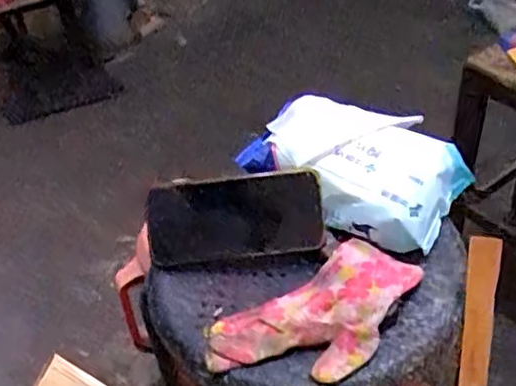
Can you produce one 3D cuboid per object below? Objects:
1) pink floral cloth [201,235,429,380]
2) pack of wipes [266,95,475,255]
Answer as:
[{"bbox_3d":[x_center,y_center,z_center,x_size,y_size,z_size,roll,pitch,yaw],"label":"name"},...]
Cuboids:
[{"bbox_3d":[0.052,0.103,0.521,0.184,0.015,0.102,-27,47,-19],"label":"pink floral cloth"},{"bbox_3d":[0.095,-0.029,0.622,0.205,0.057,0.127,26,53,30],"label":"pack of wipes"}]

